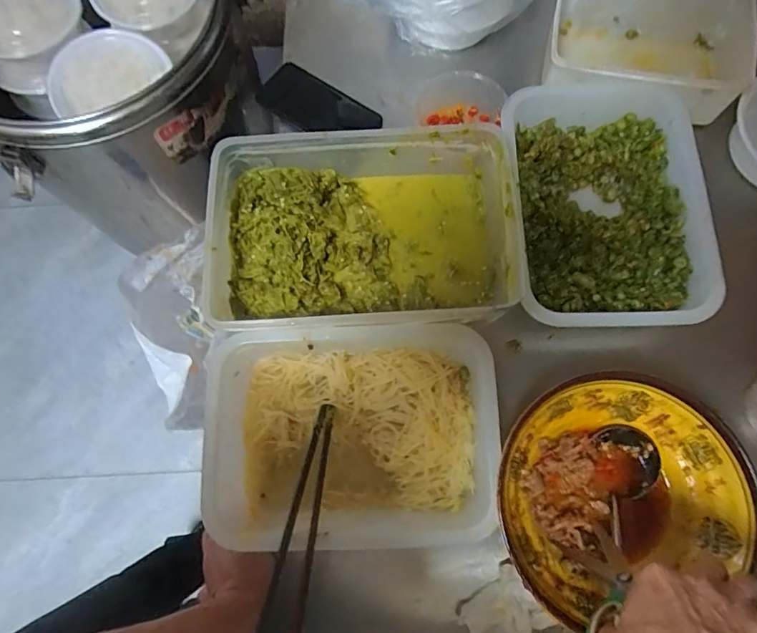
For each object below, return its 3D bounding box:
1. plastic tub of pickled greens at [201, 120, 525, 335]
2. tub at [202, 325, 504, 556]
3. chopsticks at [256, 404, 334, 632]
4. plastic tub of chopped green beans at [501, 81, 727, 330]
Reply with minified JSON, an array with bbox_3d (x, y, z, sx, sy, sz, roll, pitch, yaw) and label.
[{"bbox_3d":[-0.016,-0.089,0.529,0.322,0.093,0.218,-3,75,1],"label":"plastic tub of pickled greens"},{"bbox_3d":[-0.028,0.117,0.479,0.283,0.075,0.205,-3,75,1],"label":"tub"},{"bbox_3d":[-0.071,0.185,0.453,0.035,0.014,0.211,6,56,3],"label":"chopsticks"},{"bbox_3d":[0.250,-0.124,0.531,0.210,0.074,0.279,-1,76,2],"label":"plastic tub of chopped green beans"}]

